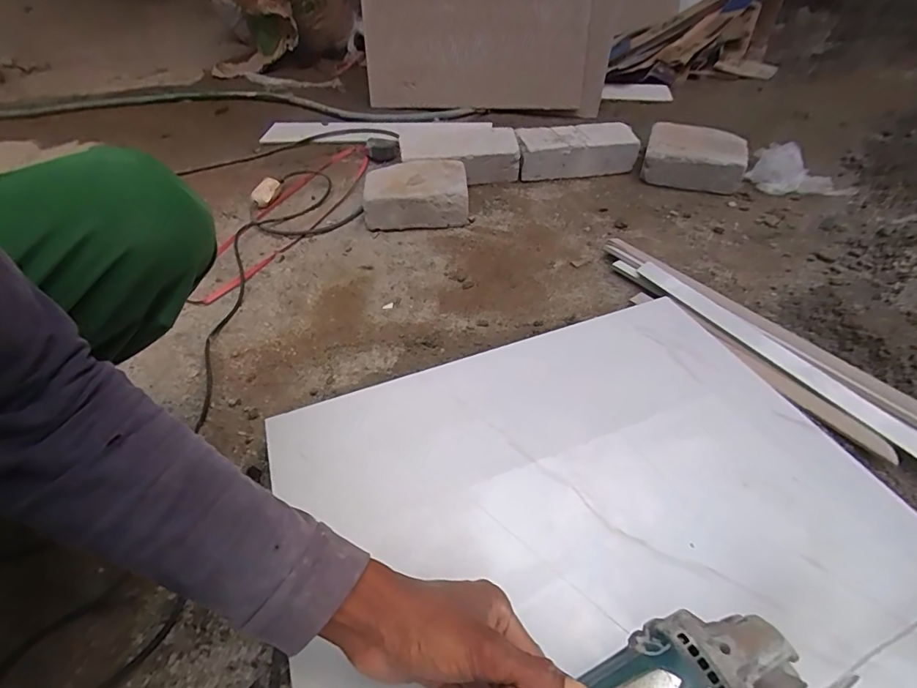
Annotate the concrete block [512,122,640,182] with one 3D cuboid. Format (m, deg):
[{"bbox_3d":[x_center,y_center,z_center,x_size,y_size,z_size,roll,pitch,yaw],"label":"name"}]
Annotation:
[{"bbox_3d":[0.262,-0.437,1.042,0.269,0.083,0.117,-9,46,-7],"label":"concrete block"}]

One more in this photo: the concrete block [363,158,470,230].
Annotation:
[{"bbox_3d":[-0.084,-0.302,0.931,0.199,0.081,0.162,-3,45,-1],"label":"concrete block"}]

